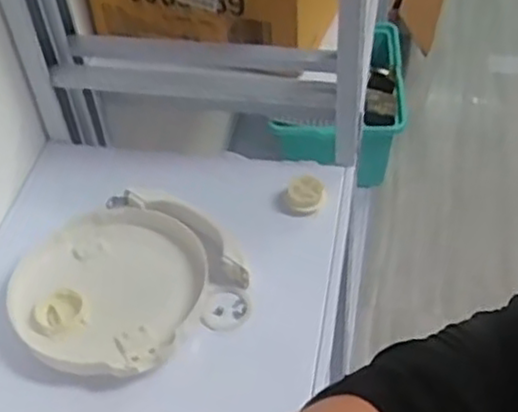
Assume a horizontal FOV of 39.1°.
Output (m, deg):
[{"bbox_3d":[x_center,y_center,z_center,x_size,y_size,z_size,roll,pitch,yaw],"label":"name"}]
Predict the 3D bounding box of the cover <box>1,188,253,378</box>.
[{"bbox_3d":[-0.145,0.080,0.794,0.235,0.035,0.221,-31,52,-24],"label":"cover"}]

